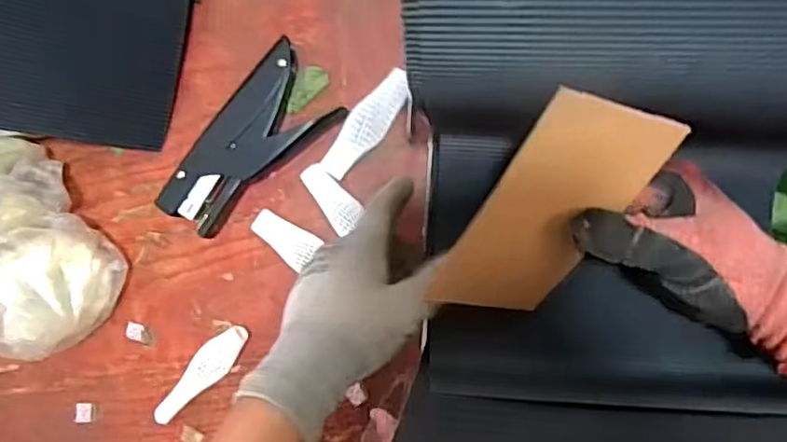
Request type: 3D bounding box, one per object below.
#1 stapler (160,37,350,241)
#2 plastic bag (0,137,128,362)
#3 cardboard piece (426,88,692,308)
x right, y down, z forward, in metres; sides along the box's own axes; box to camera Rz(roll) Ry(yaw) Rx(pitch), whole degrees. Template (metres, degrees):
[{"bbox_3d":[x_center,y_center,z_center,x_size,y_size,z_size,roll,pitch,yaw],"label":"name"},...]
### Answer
[{"bbox_3d":[-0.111,-0.057,0.475,0.143,0.023,0.066,-41,84,5],"label":"stapler"},{"bbox_3d":[-0.267,0.018,0.437,0.123,0.145,0.129,23,92,8],"label":"plastic bag"},{"bbox_3d":[0.078,-0.001,0.321,0.077,0.007,0.136,11,130,-24],"label":"cardboard piece"}]

